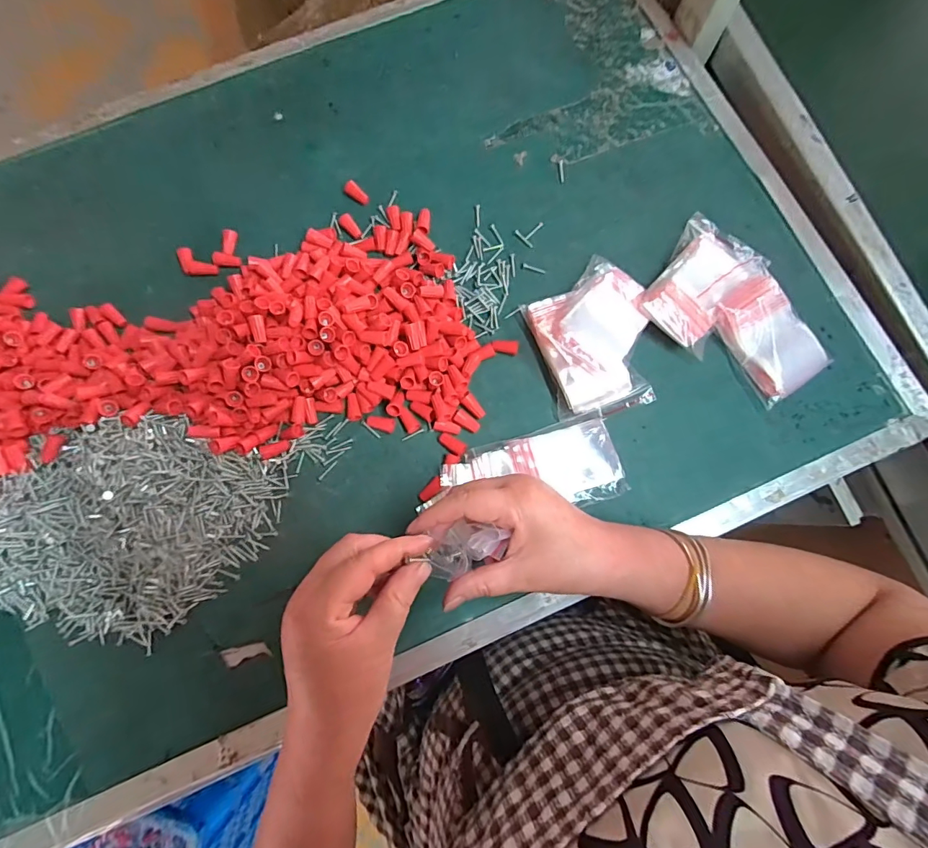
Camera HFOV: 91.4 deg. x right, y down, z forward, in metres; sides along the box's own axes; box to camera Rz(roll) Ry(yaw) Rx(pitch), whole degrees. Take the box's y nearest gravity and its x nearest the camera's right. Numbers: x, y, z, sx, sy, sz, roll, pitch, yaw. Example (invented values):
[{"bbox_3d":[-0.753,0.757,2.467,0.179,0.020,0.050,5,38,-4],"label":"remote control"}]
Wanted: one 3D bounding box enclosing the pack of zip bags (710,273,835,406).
[{"bbox_3d":[0.249,-0.071,0.372,0.059,0.028,0.092,-32,80,-5],"label":"pack of zip bags"}]

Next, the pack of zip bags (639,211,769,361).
[{"bbox_3d":[0.199,-0.121,0.381,0.065,0.028,0.118,34,81,8],"label":"pack of zip bags"}]

